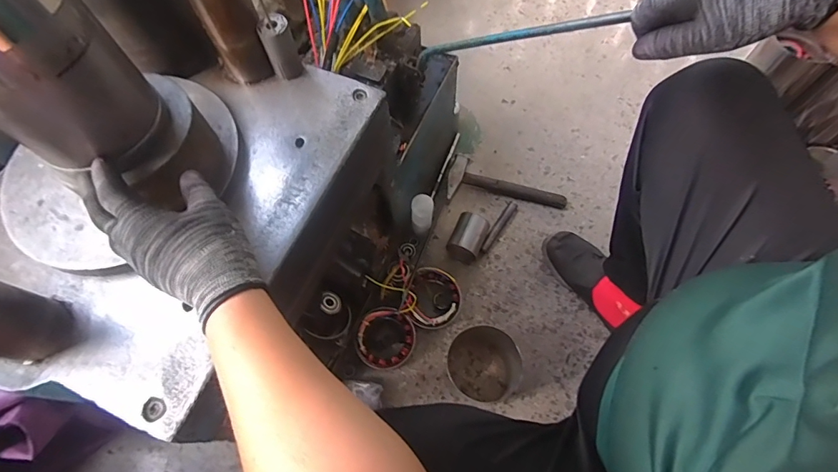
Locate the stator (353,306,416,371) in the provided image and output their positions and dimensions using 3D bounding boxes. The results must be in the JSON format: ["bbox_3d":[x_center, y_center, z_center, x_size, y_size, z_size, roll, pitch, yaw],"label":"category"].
[{"bbox_3d":[-0.065,0.201,0.826,0.107,0.050,0.114,-1,65,1],"label":"stator"}]

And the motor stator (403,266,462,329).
[{"bbox_3d":[0.029,0.130,0.860,0.109,0.054,0.118,-1,65,1],"label":"motor stator"}]

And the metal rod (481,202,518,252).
[{"bbox_3d":[0.179,-0.020,0.945,0.019,0.026,0.139,32,70,15],"label":"metal rod"}]

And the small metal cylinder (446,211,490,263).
[{"bbox_3d":[0.108,0.005,0.911,0.071,0.072,0.089,23,68,12],"label":"small metal cylinder"}]

